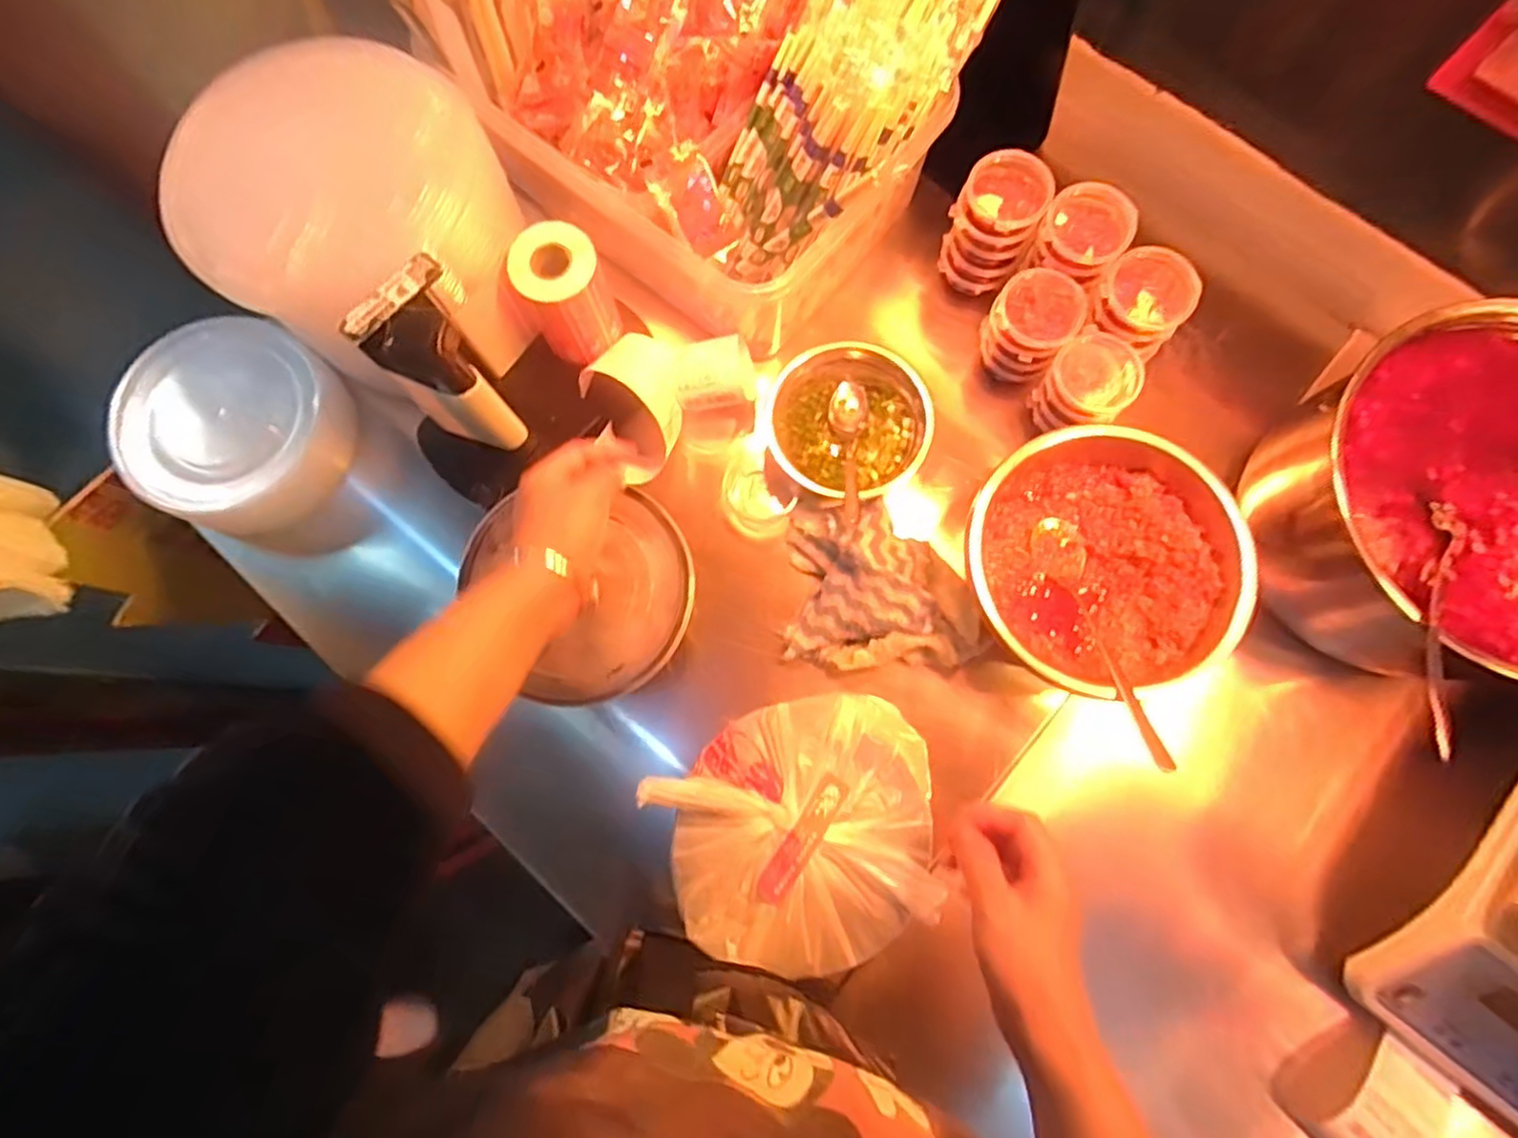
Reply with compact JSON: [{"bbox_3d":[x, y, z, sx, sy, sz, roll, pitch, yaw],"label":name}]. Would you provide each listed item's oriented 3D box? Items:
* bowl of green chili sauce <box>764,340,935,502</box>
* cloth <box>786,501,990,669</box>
[{"bbox_3d":[0.072,-0.122,0.579,0.130,0.055,0.137,0,78,1],"label":"bowl of green chili sauce"},{"bbox_3d":[0.100,0.012,0.558,0.150,0.058,0.129,2,78,2],"label":"cloth"}]

